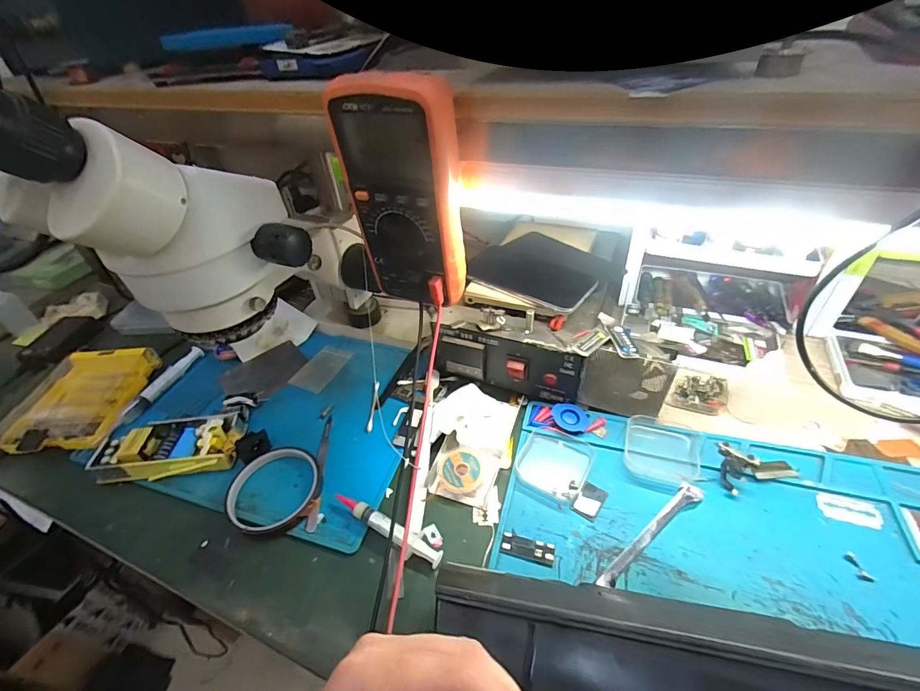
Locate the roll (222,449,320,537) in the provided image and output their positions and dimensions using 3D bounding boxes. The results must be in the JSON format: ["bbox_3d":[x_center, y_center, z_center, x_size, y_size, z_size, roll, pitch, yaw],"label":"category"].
[{"bbox_3d":[-0.178,0.135,0.393,0.084,0.014,0.089,-28,47,-22],"label":"roll"}]

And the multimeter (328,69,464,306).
[{"bbox_3d":[-0.041,-0.116,0.331,0.086,0.171,0.048,18,46,25],"label":"multimeter"}]

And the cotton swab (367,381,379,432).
[{"bbox_3d":[-0.099,0.068,0.468,0.006,0.004,0.071,-4,43,3],"label":"cotton swab"}]

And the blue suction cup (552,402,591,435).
[{"bbox_3d":[0.114,0.074,0.425,0.036,0.008,0.036,4,54,-5],"label":"blue suction cup"}]

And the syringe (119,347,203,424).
[{"bbox_3d":[-0.367,0.046,0.510,0.019,0.014,0.123,7,44,15],"label":"syringe"}]

